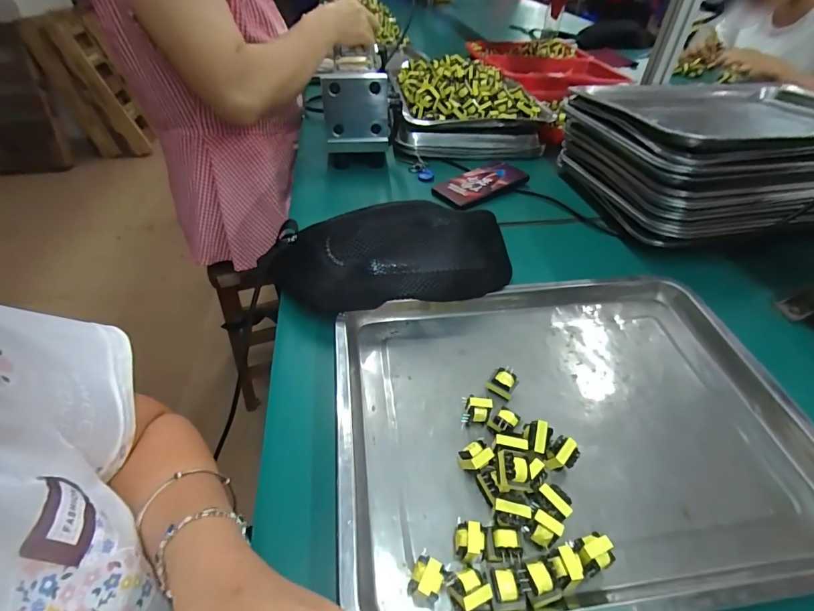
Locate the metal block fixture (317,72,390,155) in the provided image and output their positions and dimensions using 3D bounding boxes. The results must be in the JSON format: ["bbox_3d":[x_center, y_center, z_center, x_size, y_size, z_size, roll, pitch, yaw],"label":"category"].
[{"bbox_3d":[-0.079,-0.301,0.618,0.099,0.111,0.030,-4,44,-5],"label":"metal block fixture"}]

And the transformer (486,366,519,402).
[{"bbox_3d":[0.088,0.070,0.357,0.024,0.016,0.024,33,52,29],"label":"transformer"}]

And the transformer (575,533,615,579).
[{"bbox_3d":[0.121,0.166,0.261,0.025,0.025,0.019,-14,46,-16],"label":"transformer"}]

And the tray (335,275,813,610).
[{"bbox_3d":[0.147,0.091,0.341,0.400,0.042,0.282,-5,44,-7],"label":"tray"}]

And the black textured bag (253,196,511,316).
[{"bbox_3d":[-0.019,-0.045,0.419,0.257,0.082,0.103,-5,44,-6],"label":"black textured bag"}]

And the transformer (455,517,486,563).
[{"bbox_3d":[0.041,0.158,0.262,0.019,0.024,0.020,7,44,6],"label":"transformer"}]

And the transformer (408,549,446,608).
[{"bbox_3d":[0.013,0.171,0.245,0.019,0.023,0.021,19,46,18],"label":"transformer"}]

